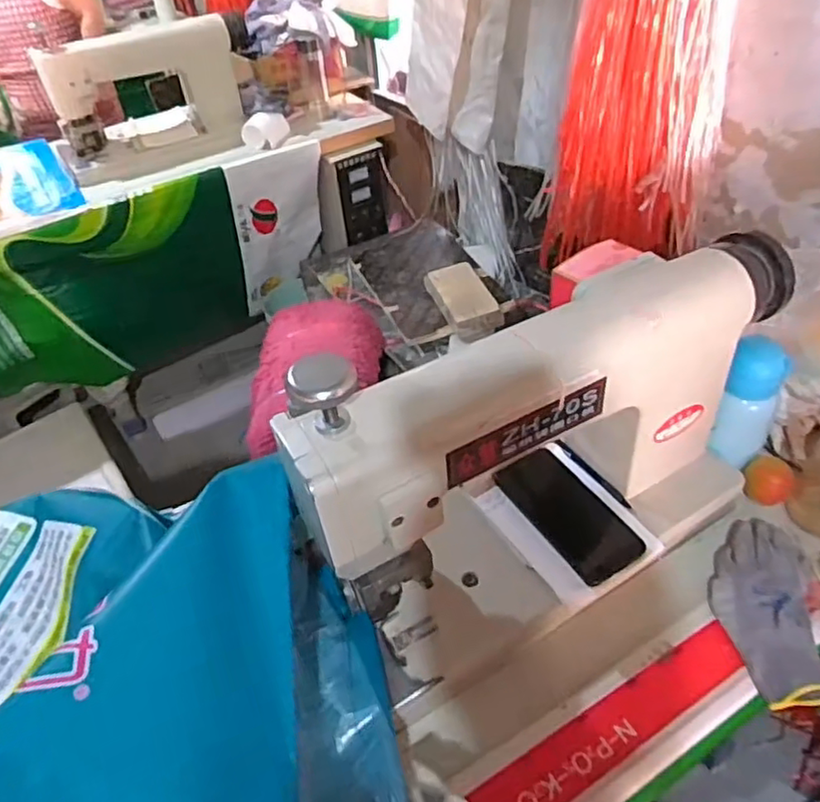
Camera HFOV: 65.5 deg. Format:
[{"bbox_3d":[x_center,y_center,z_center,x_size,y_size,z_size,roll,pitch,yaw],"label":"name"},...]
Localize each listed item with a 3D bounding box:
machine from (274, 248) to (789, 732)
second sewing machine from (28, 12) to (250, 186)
[{"bbox_3d":[0.151,0.052,0.634,0.491,0.371,0.181,-29,48,-21],"label":"machine"},{"bbox_3d":[-0.664,-0.781,1.637,0.506,0.274,0.189,-21,45,-14],"label":"second sewing machine"}]

